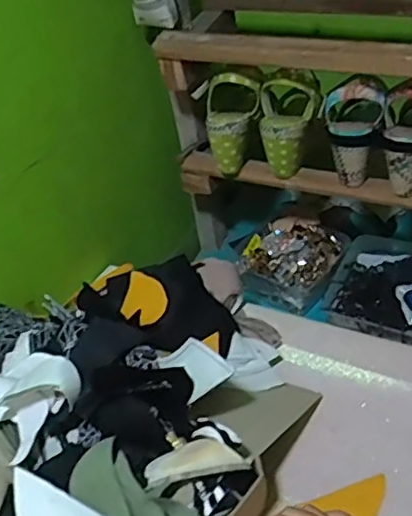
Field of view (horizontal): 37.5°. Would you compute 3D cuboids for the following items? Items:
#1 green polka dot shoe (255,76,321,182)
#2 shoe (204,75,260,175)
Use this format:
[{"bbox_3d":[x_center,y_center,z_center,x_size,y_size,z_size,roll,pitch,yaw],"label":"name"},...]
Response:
[{"bbox_3d":[0.119,-0.190,0.860,0.082,0.136,0.077,-1,42,10],"label":"green polka dot shoe"},{"bbox_3d":[0.036,-0.197,0.886,0.080,0.147,0.076,8,25,11],"label":"shoe"}]

